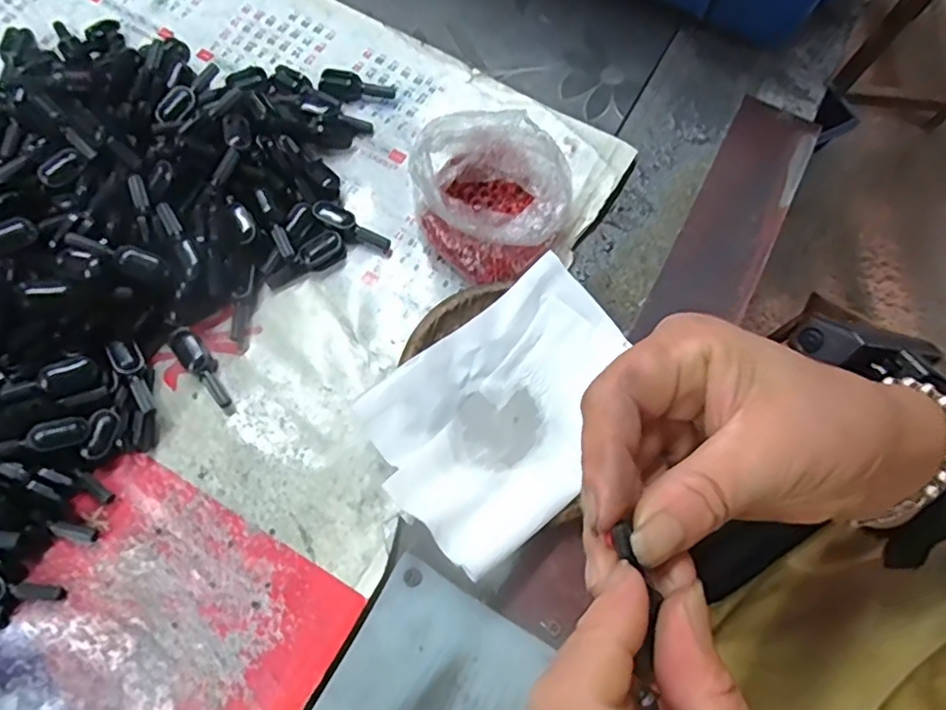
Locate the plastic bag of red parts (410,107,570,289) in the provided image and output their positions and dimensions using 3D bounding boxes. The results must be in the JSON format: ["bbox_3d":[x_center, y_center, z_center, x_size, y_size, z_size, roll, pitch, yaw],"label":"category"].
[{"bbox_3d":[0.009,-0.082,0.317,0.078,0.040,0.090,-7,71,-5],"label":"plastic bag of red parts"}]

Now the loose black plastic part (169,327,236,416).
[{"bbox_3d":[-0.131,0.006,0.297,0.013,0.012,0.051,-37,76,-13],"label":"loose black plastic part"}]

